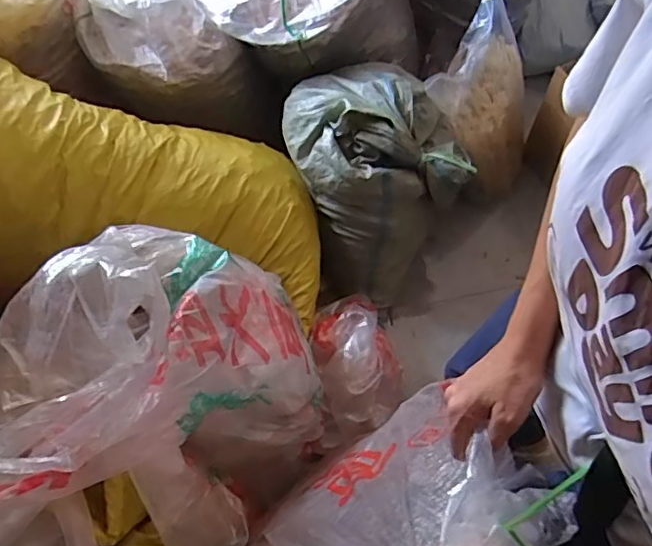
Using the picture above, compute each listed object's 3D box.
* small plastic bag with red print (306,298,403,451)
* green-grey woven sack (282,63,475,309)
[{"bbox_3d":[0.062,0.172,1.246,0.180,0.120,0.285,-17,62,-8],"label":"small plastic bag with red print"},{"bbox_3d":[0.121,-0.225,1.381,0.377,0.400,0.472,-14,62,-6],"label":"green-grey woven sack"}]

